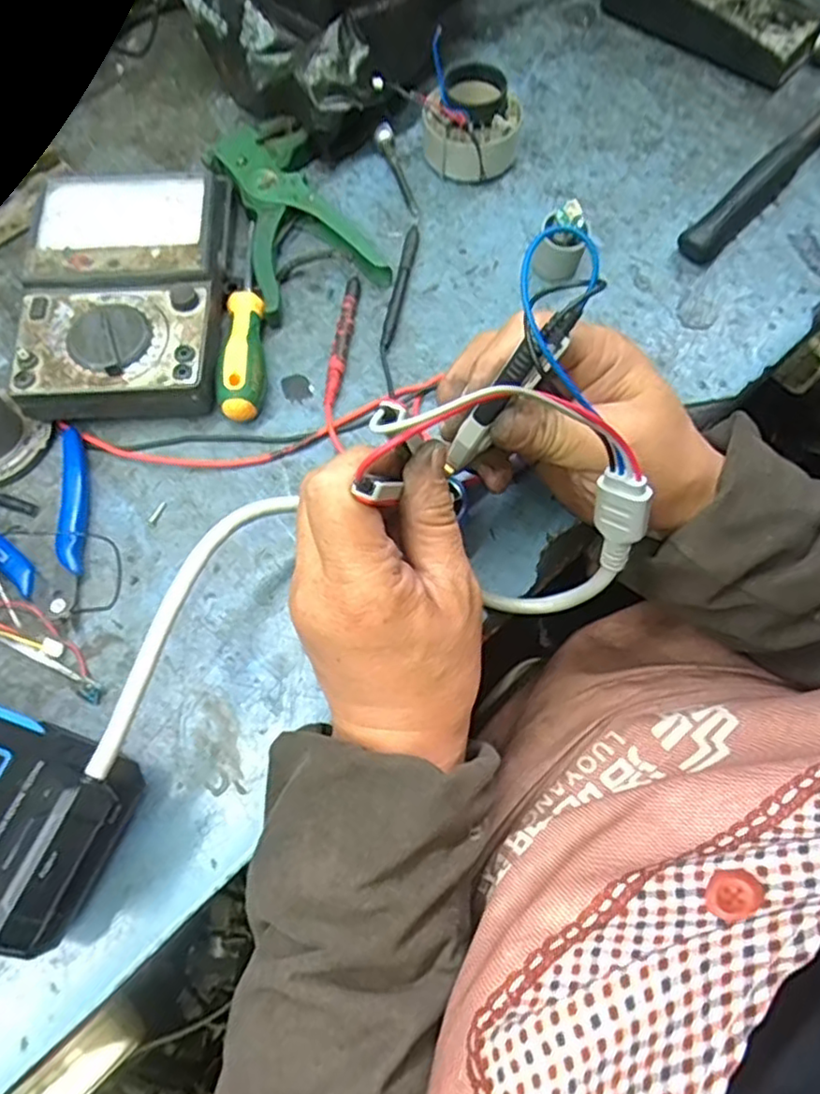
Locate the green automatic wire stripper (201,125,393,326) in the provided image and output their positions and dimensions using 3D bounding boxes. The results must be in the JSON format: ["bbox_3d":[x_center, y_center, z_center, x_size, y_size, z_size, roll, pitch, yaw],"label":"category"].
[{"bbox_3d":[-0.086,-0.234,0.467,0.080,0.022,0.177,-22,68,-7],"label":"green automatic wire stripper"}]

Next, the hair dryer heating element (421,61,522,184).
[{"bbox_3d":[0.042,-0.292,0.469,0.068,0.051,0.067,4,67,4],"label":"hair dryer heating element"}]

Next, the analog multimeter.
[{"bbox_3d":[-0.171,-0.162,0.427,0.116,0.047,0.182,-4,67,0],"label":"analog multimeter"}]

